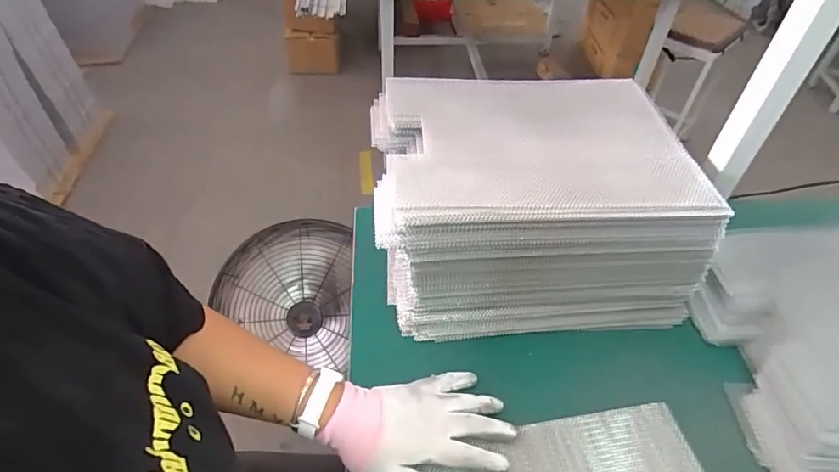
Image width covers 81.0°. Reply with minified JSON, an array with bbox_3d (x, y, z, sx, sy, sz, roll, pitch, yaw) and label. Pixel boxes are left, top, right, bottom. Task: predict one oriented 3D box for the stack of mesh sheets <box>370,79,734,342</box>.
[{"bbox_3d":[0.128,-0.051,0.620,0.348,0.191,0.275,-3,45,-6],"label":"stack of mesh sheets"}]

